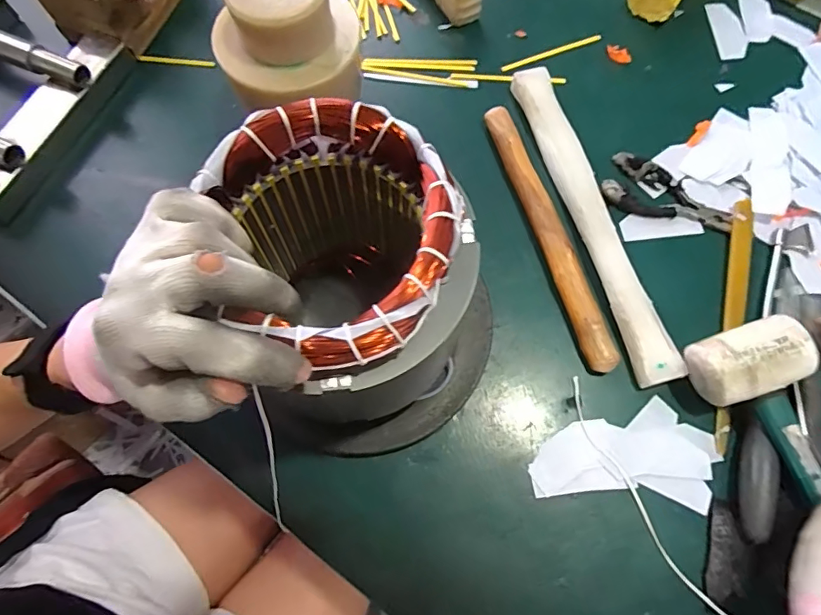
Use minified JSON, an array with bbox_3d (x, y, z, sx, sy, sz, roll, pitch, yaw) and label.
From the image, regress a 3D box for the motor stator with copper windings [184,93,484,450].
[{"bbox_3d":[-0.032,-0.001,0.303,0.160,0.169,0.146,0,69,0],"label":"motor stator with copper windings"}]

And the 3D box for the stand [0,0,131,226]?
[{"bbox_3d":[-0.377,-0.188,0.433,0.173,0.050,0.185,23,72,8],"label":"stand"}]

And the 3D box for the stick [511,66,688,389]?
[{"bbox_3d":[0.148,-0.080,0.418,0.030,0.026,0.298,-15,71,-6],"label":"stick"}]

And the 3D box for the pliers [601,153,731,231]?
[{"bbox_3d":[0.223,-0.093,0.431,0.110,0.016,0.050,26,72,9],"label":"pliers"}]

